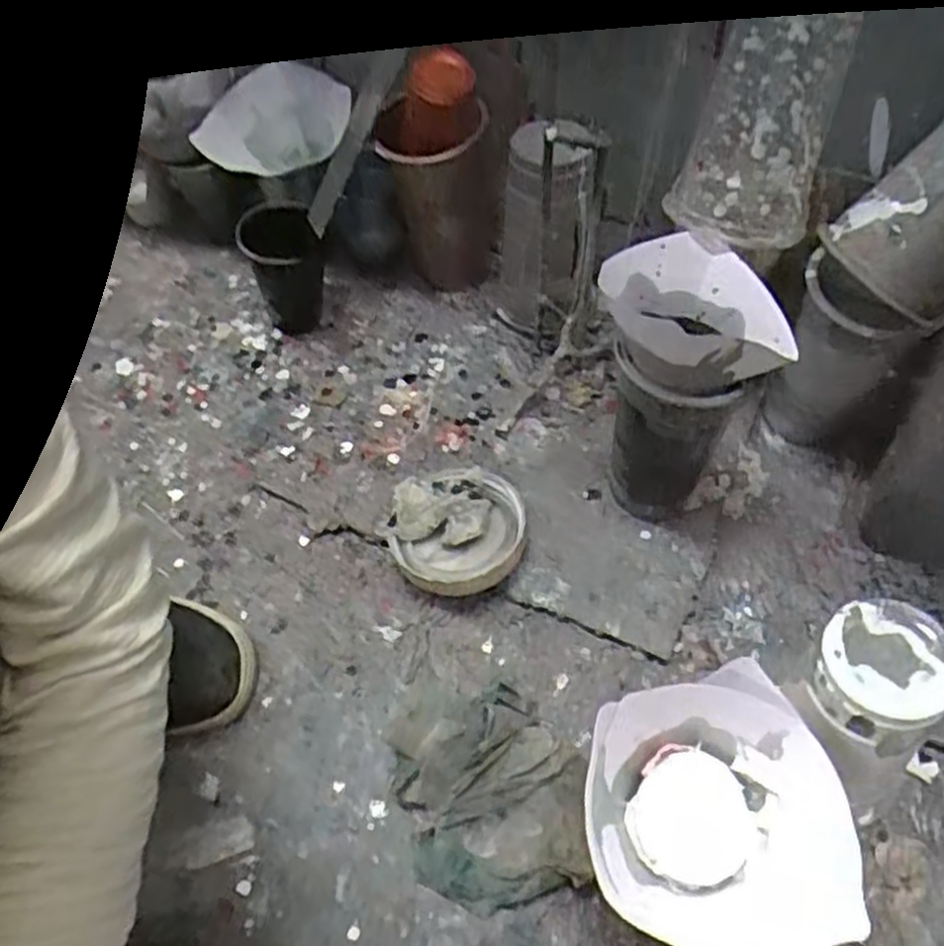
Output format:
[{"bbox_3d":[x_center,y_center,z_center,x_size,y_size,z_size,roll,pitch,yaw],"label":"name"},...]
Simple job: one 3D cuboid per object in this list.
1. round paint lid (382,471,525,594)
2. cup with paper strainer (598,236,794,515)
[{"bbox_3d":[-0.012,0.046,0.592,0.100,0.045,0.101,-1,59,2],"label":"round paint lid"},{"bbox_3d":[0.138,-0.058,0.544,0.096,0.191,0.120,-3,59,2],"label":"cup with paper strainer"}]

